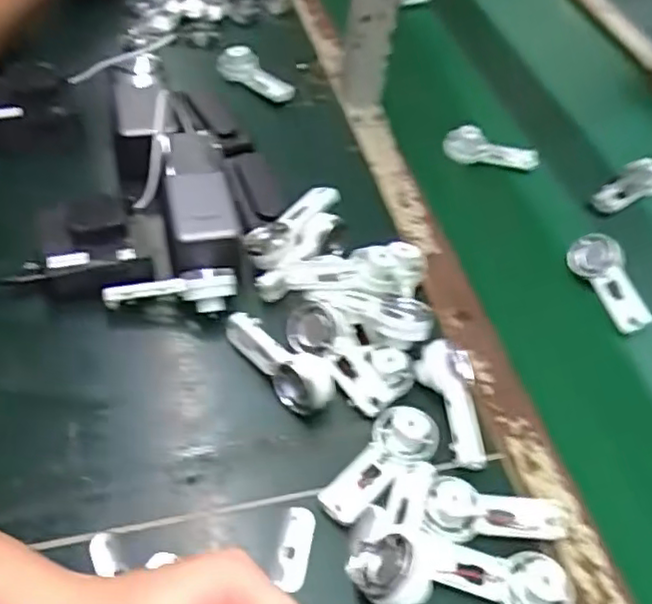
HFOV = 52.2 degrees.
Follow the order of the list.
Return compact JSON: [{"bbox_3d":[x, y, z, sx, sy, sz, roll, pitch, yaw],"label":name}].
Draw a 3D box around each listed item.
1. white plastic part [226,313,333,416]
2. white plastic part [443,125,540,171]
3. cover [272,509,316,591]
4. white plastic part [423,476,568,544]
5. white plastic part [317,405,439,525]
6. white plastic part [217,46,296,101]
[{"bbox_3d":[-0.036,0.044,0.475,0.092,0.028,0.037,28,51,17],"label":"white plastic part"},{"bbox_3d":[0.175,-0.162,0.693,0.104,0.025,0.035,-1,49,-7],"label":"white plastic part"},{"bbox_3d":[-0.018,0.152,0.412,0.017,0.005,0.046,9,62,1],"label":"cover"},{"bbox_3d":[0.110,0.131,0.418,0.095,0.025,0.035,3,48,-4],"label":"white plastic part"},{"bbox_3d":[0.034,0.105,0.438,0.041,0.017,0.090,38,68,25],"label":"white plastic part"},{"bbox_3d":[-0.075,-0.245,0.708,0.085,0.036,0.032,33,53,21],"label":"white plastic part"}]

